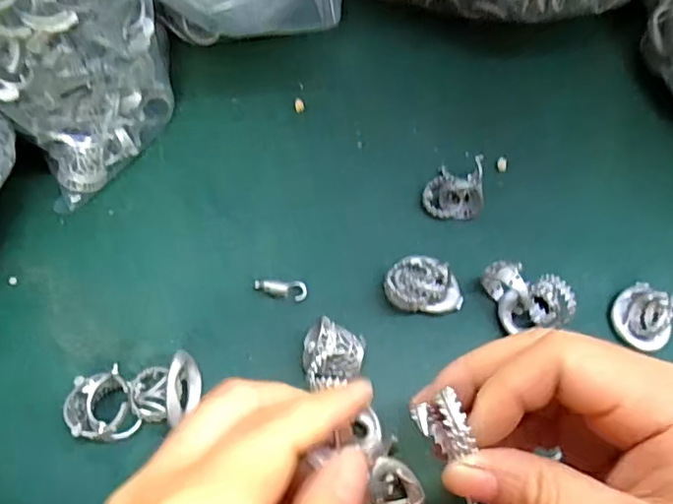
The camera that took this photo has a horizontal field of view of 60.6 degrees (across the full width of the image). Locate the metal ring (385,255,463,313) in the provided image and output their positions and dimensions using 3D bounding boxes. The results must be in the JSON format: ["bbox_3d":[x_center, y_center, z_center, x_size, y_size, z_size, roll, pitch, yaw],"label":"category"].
[{"bbox_3d":[0.042,0.016,0.287,0.039,0.020,0.030,-13,64,-10],"label":"metal ring"}]

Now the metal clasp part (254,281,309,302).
[{"bbox_3d":[-0.028,0.018,0.288,0.026,0.004,0.009,10,63,2],"label":"metal clasp part"}]

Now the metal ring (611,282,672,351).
[{"bbox_3d":[0.155,0.030,0.285,0.030,0.025,0.031,1,63,-3],"label":"metal ring"}]

